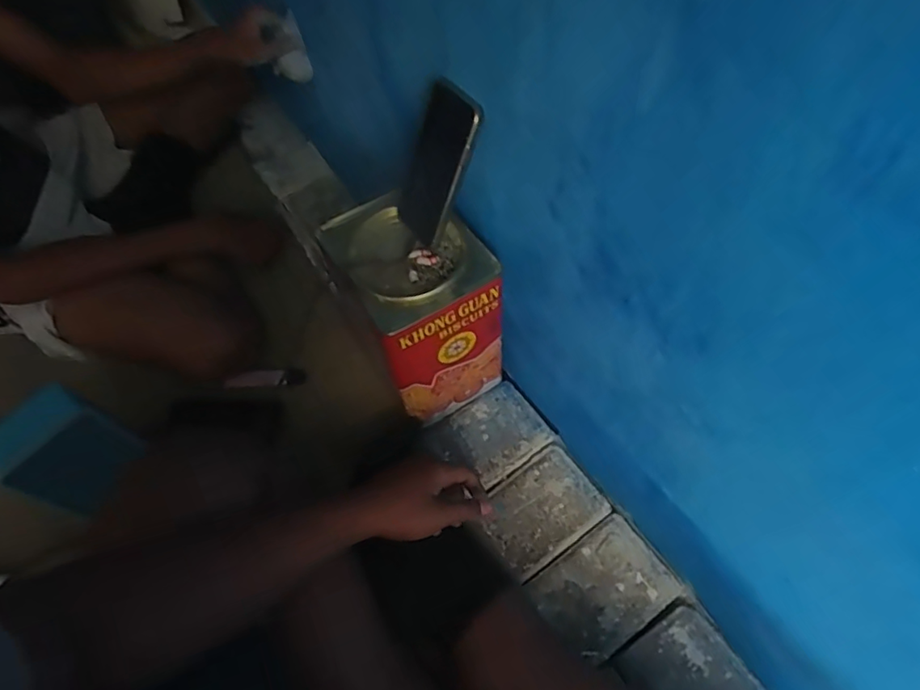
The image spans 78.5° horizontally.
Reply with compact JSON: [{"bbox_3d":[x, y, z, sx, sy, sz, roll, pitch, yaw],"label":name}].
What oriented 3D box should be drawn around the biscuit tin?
[{"bbox_3d":[-0.051,-0.037,0.687,0.142,0.242,0.174,-28,62,-14],"label":"biscuit tin"}]

